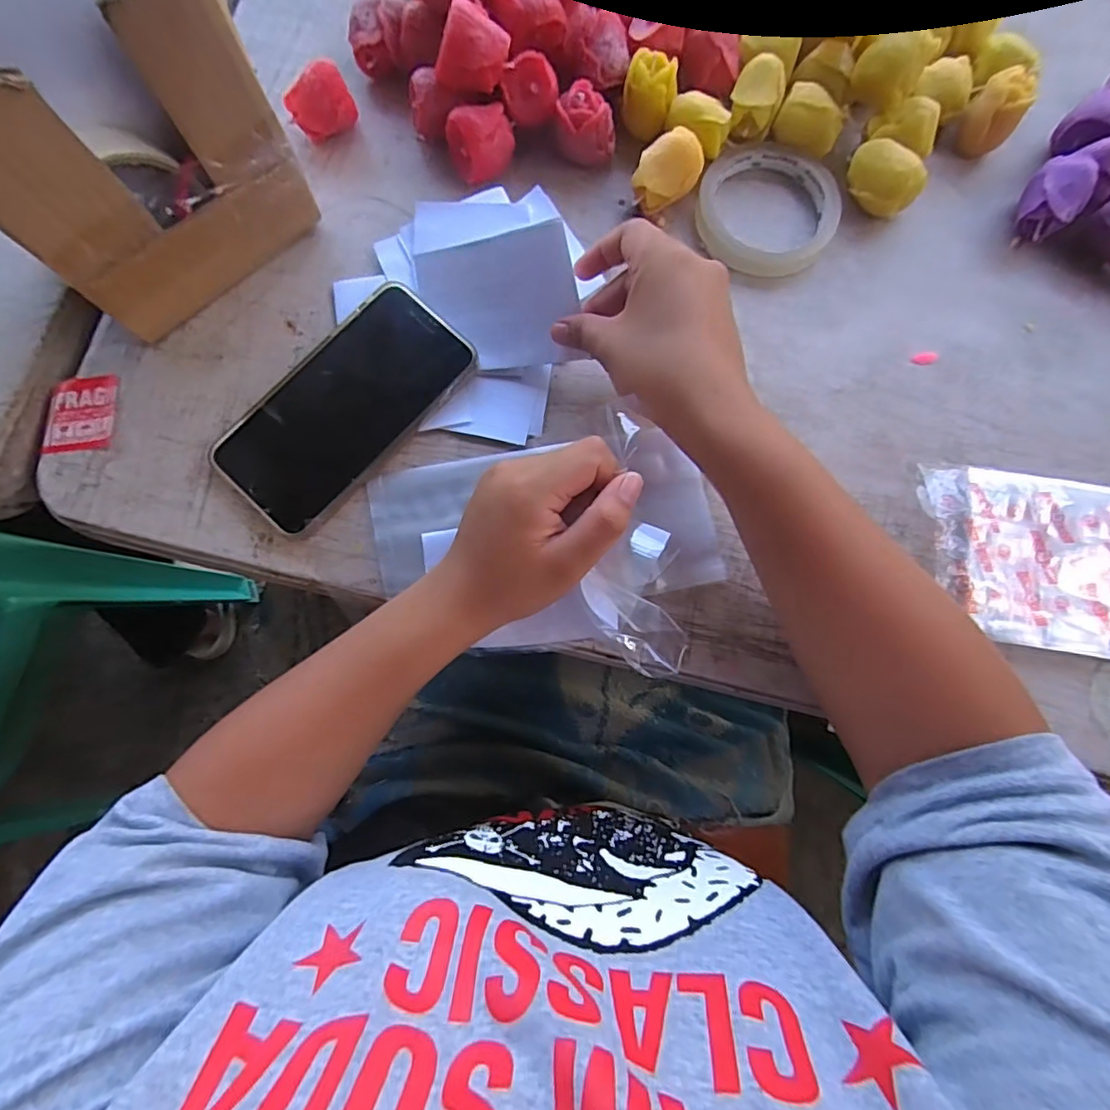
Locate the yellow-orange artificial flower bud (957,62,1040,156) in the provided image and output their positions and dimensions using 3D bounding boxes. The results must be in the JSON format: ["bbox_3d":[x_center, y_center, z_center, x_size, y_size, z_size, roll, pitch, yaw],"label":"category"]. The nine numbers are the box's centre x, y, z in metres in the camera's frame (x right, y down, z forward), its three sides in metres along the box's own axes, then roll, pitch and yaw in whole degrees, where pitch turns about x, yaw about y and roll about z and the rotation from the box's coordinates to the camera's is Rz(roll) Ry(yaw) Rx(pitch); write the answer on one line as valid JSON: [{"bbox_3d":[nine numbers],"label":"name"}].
[{"bbox_3d":[0.294,-0.296,0.383,0.034,0.044,0.031,38,81,6],"label":"yellow-orange artificial flower bud"}]

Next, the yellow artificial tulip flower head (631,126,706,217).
[{"bbox_3d":[0.072,-0.245,0.369,0.041,0.040,0.029,-41,83,-8],"label":"yellow artificial tulip flower head"}]

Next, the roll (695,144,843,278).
[{"bbox_3d":[0.139,-0.227,0.376,0.090,0.012,0.090,0,79,-1],"label":"roll"}]

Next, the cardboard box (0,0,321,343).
[{"bbox_3d":[-0.217,-0.206,0.303,0.144,0.134,0.054,-42,83,-8],"label":"cardboard box"}]

